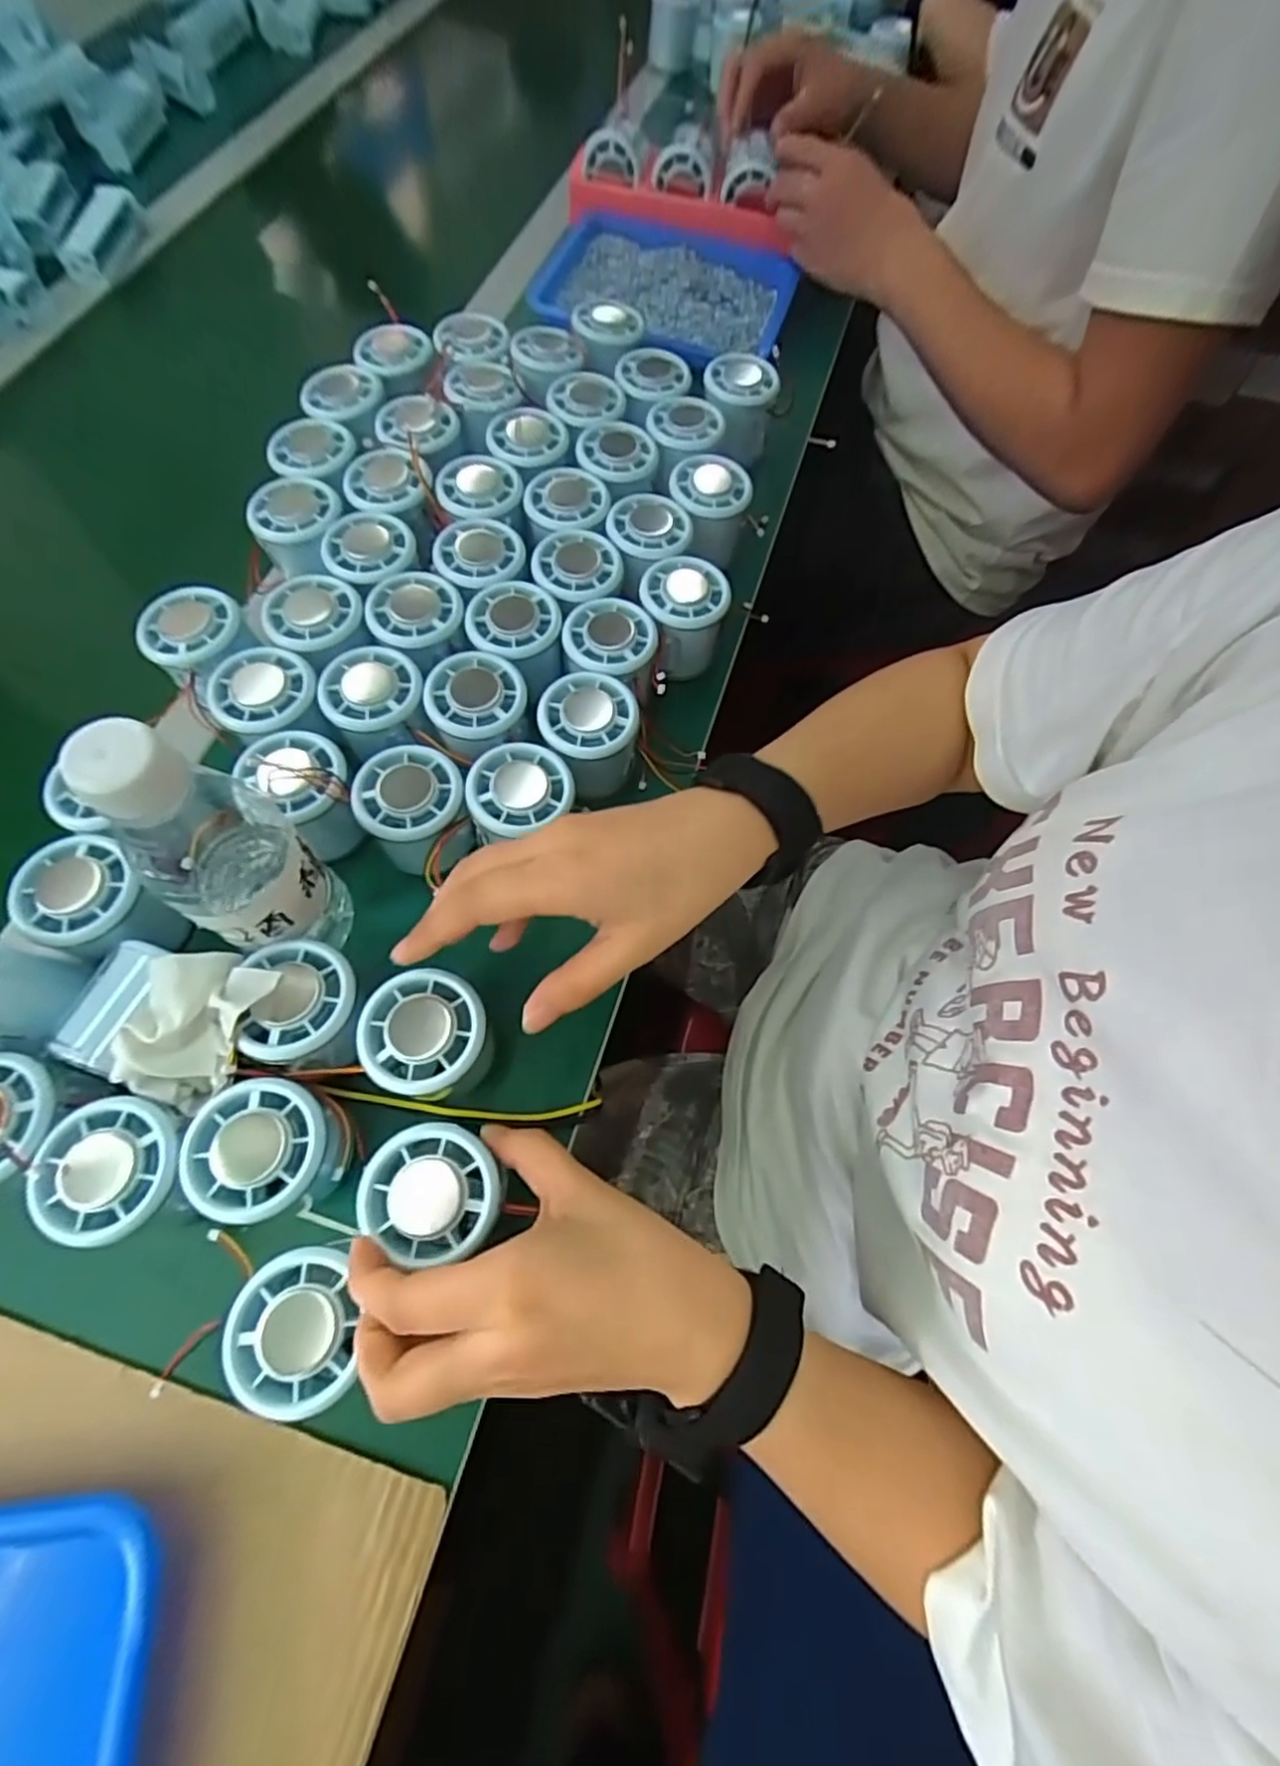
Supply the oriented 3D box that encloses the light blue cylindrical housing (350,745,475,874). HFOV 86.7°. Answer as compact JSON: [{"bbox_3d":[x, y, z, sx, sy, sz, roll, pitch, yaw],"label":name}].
[{"bbox_3d":[-0.125,-0.040,0.382,0.058,0.053,0.059,-42,81,-16],"label":"light blue cylindrical housing"}]

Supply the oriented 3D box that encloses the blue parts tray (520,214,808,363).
[{"bbox_3d":[0.012,-0.520,0.612,0.221,0.052,0.207,16,67,4],"label":"blue parts tray"}]

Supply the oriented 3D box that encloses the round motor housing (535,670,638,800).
[{"bbox_3d":[-0.030,-0.087,0.408,0.054,0.053,0.054,-11,68,-7],"label":"round motor housing"}]

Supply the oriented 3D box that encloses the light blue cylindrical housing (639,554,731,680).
[{"bbox_3d":[0.028,-0.172,0.447,0.056,0.055,0.063,1,67,-2],"label":"light blue cylindrical housing"}]

